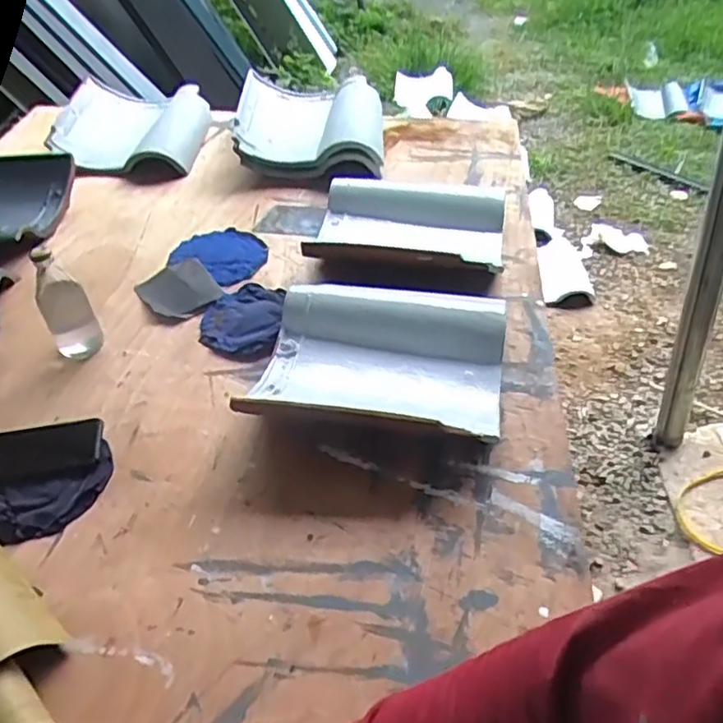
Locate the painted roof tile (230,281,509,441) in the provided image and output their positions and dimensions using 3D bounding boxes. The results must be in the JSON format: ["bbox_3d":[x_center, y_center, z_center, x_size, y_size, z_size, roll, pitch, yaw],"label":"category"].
[{"bbox_3d":[0.028,-0.011,0.846,0.316,0.090,0.265,4,43,9],"label":"painted roof tile"}]

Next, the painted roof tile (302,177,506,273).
[{"bbox_3d":[0.090,-0.259,1.115,0.323,0.072,0.306,2,43,7],"label":"painted roof tile"}]

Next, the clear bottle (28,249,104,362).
[{"bbox_3d":[-0.432,-0.082,0.915,0.066,0.169,0.061,-27,47,-22],"label":"clear bottle"}]

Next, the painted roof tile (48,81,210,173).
[{"bbox_3d":[-0.525,-0.544,1.463,0.321,0.097,0.321,-6,38,5],"label":"painted roof tile"}]

